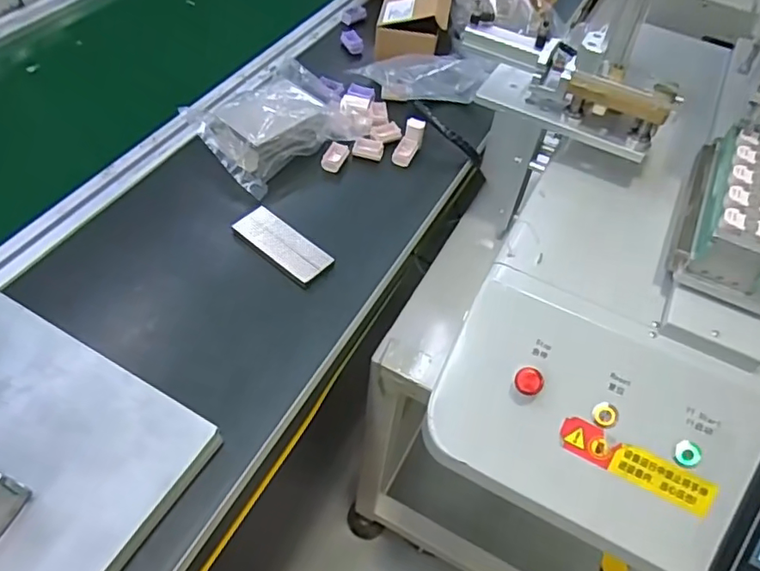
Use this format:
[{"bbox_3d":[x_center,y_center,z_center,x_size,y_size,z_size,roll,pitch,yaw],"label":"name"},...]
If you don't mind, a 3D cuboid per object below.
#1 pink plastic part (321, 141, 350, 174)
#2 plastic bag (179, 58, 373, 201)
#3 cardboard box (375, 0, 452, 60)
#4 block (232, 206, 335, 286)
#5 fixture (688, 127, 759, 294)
[{"bbox_3d":[-0.053,-0.151,0.664,0.023,0.015,0.040,19,53,9],"label":"pink plastic part"},{"bbox_3d":[-0.122,-0.206,0.672,0.160,0.043,0.198,39,59,23],"label":"plastic bag"},{"bbox_3d":[0.049,-0.390,0.819,0.101,0.064,0.120,8,52,4],"label":"cardboard box"},{"bbox_3d":[-0.101,-0.043,0.581,0.113,0.007,0.042,38,59,22],"label":"block"},{"bbox_3d":[0.330,-0.081,0.518,0.065,0.048,0.183,24,54,13],"label":"fixture"}]

